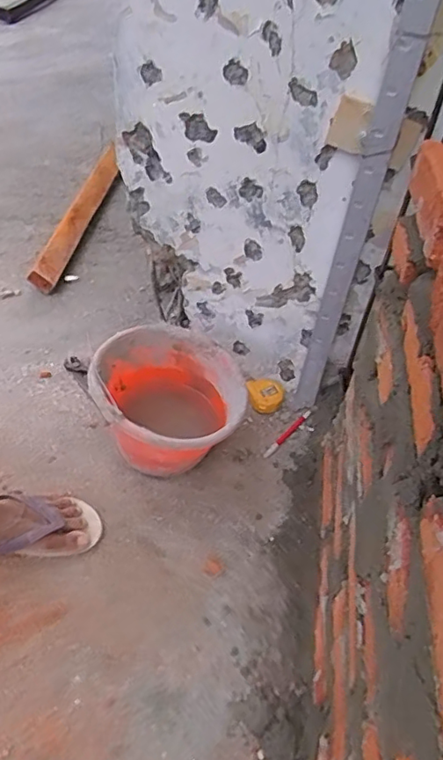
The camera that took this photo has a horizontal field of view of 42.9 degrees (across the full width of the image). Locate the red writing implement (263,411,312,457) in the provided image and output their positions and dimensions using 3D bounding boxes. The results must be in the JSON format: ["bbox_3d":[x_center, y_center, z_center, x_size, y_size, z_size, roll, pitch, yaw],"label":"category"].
[{"bbox_3d":[0.120,0.097,1.029,0.014,0.012,0.146,33,49,24],"label":"red writing implement"}]

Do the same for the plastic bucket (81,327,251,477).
[{"bbox_3d":[-0.093,0.052,0.943,0.226,0.180,0.231,4,43,-4],"label":"plastic bucket"}]

